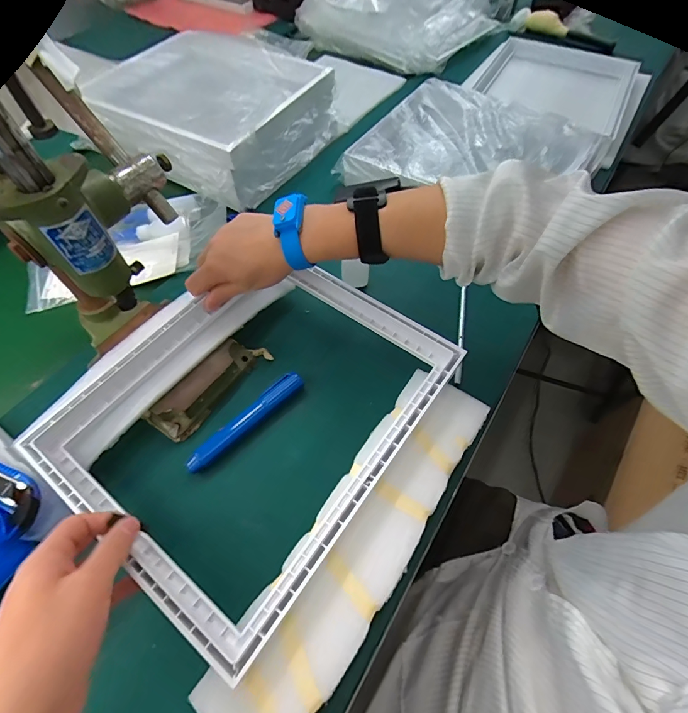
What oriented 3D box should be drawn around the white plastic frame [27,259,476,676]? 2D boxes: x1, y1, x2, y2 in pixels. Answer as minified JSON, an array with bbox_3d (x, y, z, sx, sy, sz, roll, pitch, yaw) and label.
[{"bbox_3d":[-0.097,0.037,0.376,0.304,0.041,0.321,33,64,19],"label":"white plastic frame"}]

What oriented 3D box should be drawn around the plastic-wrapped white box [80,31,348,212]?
[{"bbox_3d":[-0.202,-0.378,0.602,0.309,0.111,0.257,25,62,15],"label":"plastic-wrapped white box"}]

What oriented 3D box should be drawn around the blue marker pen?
[{"bbox_3d":[-0.102,0.067,0.404,0.020,0.017,0.142,40,67,22],"label":"blue marker pen"}]

